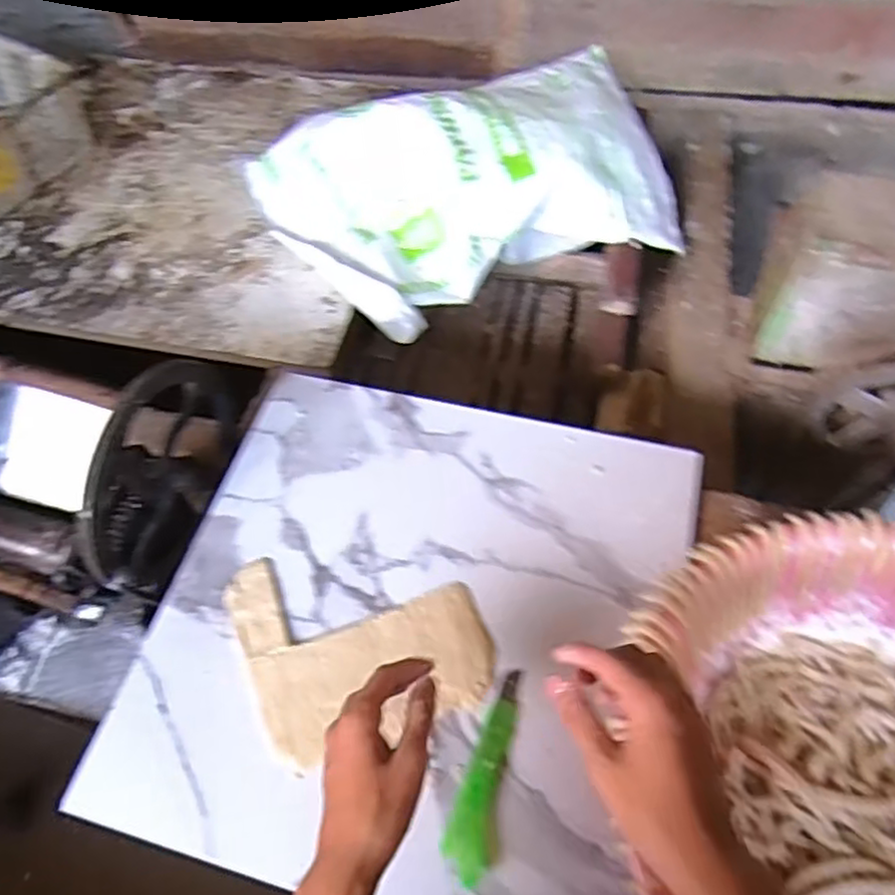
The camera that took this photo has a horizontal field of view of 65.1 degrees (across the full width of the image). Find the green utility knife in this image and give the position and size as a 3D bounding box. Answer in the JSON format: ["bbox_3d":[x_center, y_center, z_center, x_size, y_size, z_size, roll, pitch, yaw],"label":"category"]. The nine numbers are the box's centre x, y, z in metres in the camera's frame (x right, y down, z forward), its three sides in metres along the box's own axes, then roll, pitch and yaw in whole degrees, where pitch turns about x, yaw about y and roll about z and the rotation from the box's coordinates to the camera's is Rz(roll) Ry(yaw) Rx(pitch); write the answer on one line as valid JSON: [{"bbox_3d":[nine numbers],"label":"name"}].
[{"bbox_3d":[0.034,0.278,0.604,0.039,0.017,0.168,14,53,8],"label":"green utility knife"}]

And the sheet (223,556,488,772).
[{"bbox_3d":[-0.084,0.174,0.676,0.219,0.010,0.206,-20,56,-10],"label":"sheet"}]

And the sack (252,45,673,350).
[{"bbox_3d":[0.049,-0.441,1.204,0.680,0.220,0.425,-21,56,-17],"label":"sack"}]

